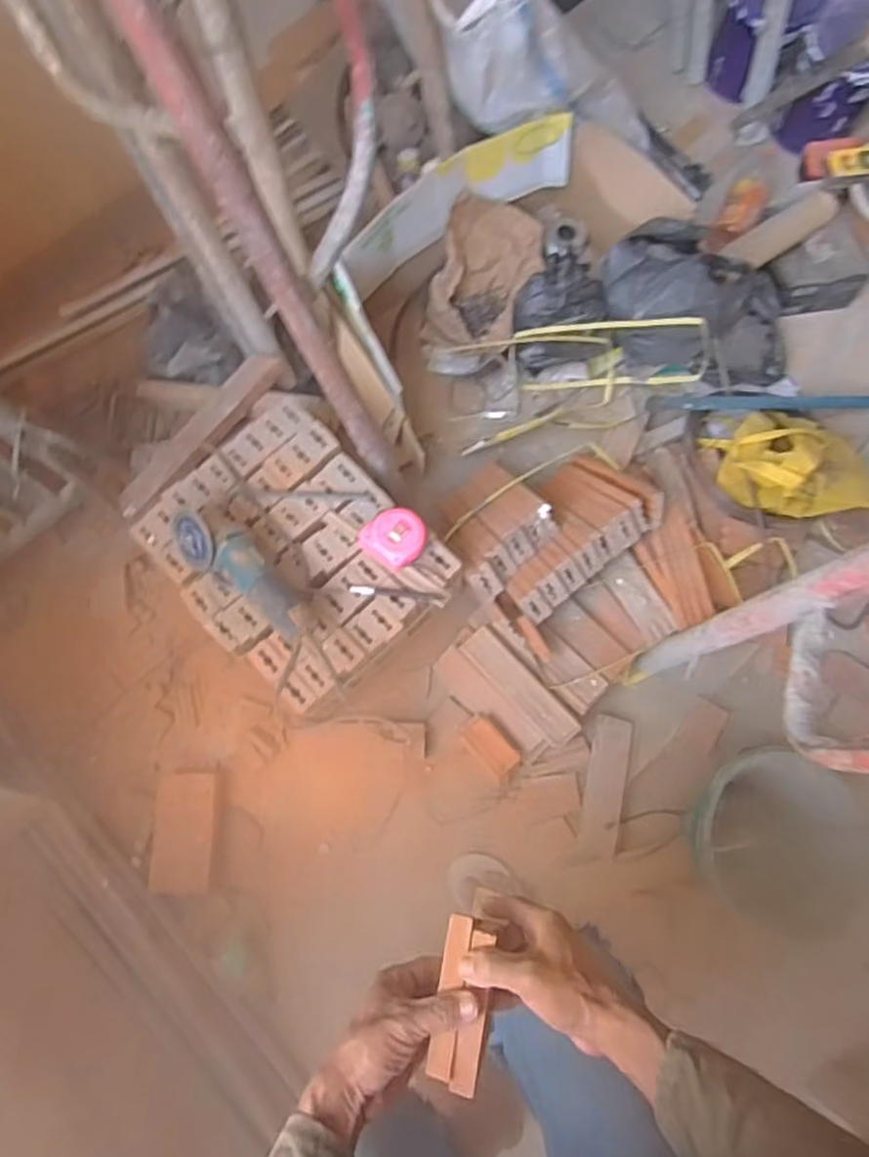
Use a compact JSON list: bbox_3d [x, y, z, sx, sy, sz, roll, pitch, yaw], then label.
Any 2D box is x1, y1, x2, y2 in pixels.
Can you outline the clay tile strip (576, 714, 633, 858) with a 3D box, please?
[{"bbox_3d":[0.297,0.357,1.175,0.068,0.012,0.228,11,76,4],"label":"clay tile strip"}]

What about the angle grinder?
[{"bbox_3d":[-0.279,-0.011,1.024,0.250,0.088,0.080,35,79,9],"label":"angle grinder"}]

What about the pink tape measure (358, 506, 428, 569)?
[{"bbox_3d":[-0.062,-0.066,1.051,0.093,0.048,0.092,43,80,11],"label":"pink tape measure"}]

